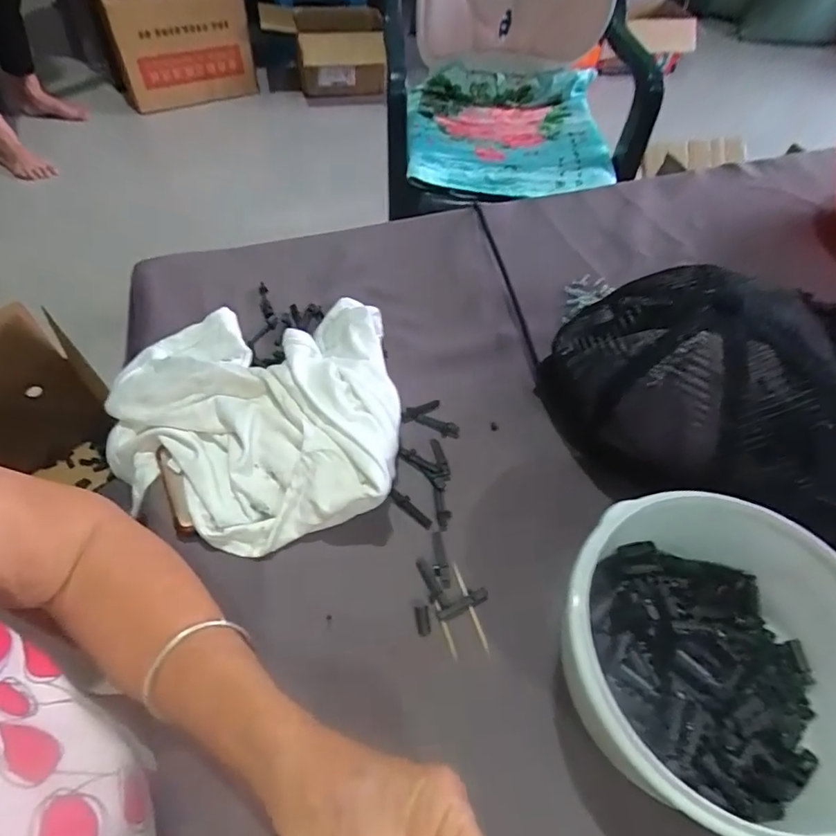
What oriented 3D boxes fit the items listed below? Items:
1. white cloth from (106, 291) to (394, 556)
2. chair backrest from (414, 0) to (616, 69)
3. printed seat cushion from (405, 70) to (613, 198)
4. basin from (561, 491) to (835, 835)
[{"bbox_3d":[-0.128,-0.012,0.397,0.219,0.053,0.205,-1,54,-2],"label":"white cloth"},{"bbox_3d":[0.162,-0.724,0.955,0.329,0.272,0.084,6,77,0],"label":"chair backrest"},{"bbox_3d":[0.160,-0.532,0.993,0.361,0.100,0.281,0,54,-4],"label":"printed seat cushion"},{"bbox_3d":[0.161,0.133,0.289,0.149,0.086,0.152,1,54,-1],"label":"basin"}]

